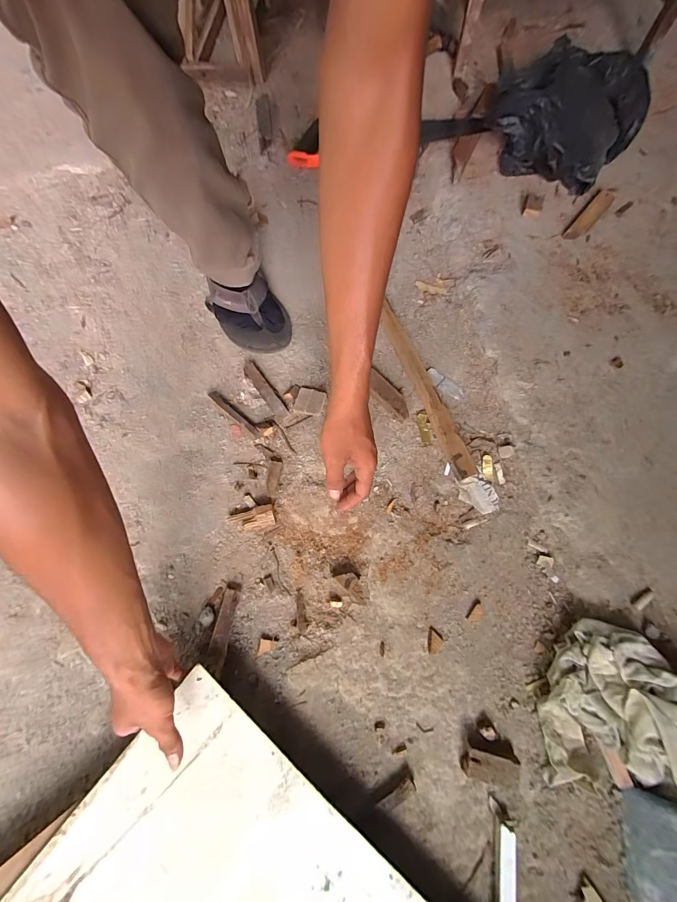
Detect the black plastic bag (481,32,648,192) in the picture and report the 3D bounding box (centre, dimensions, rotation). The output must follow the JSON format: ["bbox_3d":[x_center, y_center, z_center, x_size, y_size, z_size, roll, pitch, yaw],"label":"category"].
[{"bbox_3d":[0.431,-0.638,0.656,0.233,0.125,0.307,40,77,11],"label":"black plastic bag"}]

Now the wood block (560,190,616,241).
[{"bbox_3d":[0.470,-0.442,0.654,0.033,0.018,0.143,39,77,11],"label":"wood block"}]

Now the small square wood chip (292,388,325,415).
[{"bbox_3d":[-0.047,-0.082,0.585,0.047,0.011,0.045,15,73,4],"label":"small square wood chip"}]

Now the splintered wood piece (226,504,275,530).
[{"bbox_3d":[-0.130,0.103,0.526,0.067,0.017,0.030,-15,74,-5],"label":"splintered wood piece"}]

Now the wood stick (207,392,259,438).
[{"bbox_3d":[-0.170,-0.062,0.577,0.118,0.014,0.015,40,77,11],"label":"wood stick"}]

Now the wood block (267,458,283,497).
[{"bbox_3d":[-0.103,0.039,0.551,0.019,0.009,0.064,6,73,1],"label":"wood block"}]

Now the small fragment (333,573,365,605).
[{"bbox_3d":[0.020,0.193,0.496,0.027,0.014,0.053,-42,78,-12],"label":"small fragment"}]

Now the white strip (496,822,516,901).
[{"bbox_3d":[0.189,0.491,0.397,0.020,0.023,0.108,8,73,2],"label":"white strip"}]

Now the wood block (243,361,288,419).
[{"bbox_3d":[-0.124,-0.103,0.588,0.026,0.014,0.115,-36,77,-11],"label":"wood block"}]

